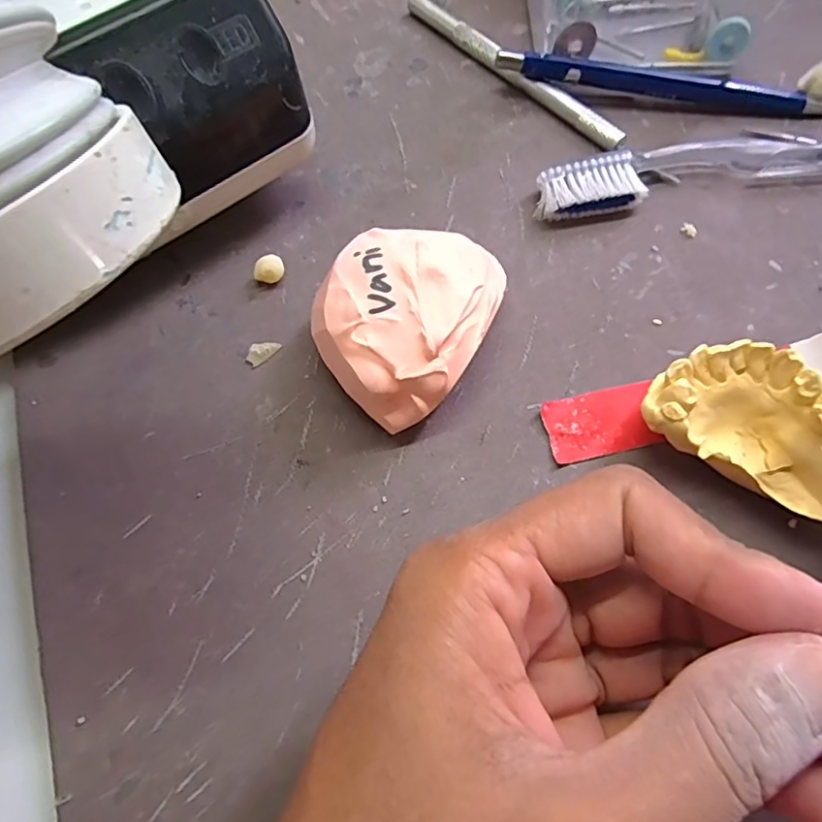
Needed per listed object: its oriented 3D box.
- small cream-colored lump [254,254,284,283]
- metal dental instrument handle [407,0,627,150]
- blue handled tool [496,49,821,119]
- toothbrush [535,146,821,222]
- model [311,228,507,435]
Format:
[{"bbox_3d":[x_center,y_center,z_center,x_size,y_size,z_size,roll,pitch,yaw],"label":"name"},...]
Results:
[{"bbox_3d":[-0.048,-0.048,0.193,0.010,0.009,0.007,-22,70,-8],"label":"small cream-colored lump"},{"bbox_3d":[0.040,-0.140,0.231,0.007,0.008,0.115,-41,74,-14],"label":"metal dental instrument handle"},{"bbox_3d":[0.100,-0.127,0.221,0.129,0.015,0.010,6,69,3],"label":"blue handled tool"},{"bbox_3d":[0.138,-0.093,0.208,0.188,0.013,0.022,-8,69,-3],"label":"toothbrush"},{"bbox_3d":[-0.002,-0.026,0.171,0.046,0.032,0.059,23,71,9],"label":"model"}]

